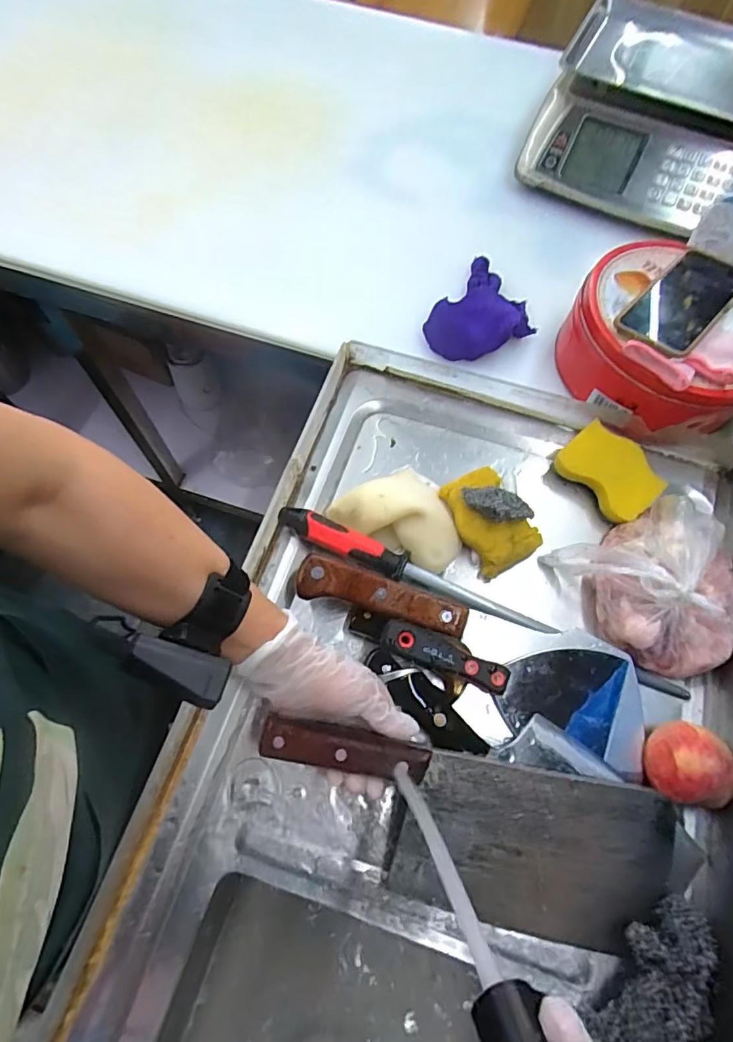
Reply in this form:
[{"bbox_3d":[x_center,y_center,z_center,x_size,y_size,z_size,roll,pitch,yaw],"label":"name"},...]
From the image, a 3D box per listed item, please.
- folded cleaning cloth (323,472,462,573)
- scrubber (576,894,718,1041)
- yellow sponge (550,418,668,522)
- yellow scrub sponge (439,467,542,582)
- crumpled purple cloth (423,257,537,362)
[{"bbox_3d":[0.039,-0.013,0.543,0.135,0.034,0.097,23,67,8],"label":"folded cleaning cloth"},{"bbox_3d":[0.223,0.343,0.383,0.065,0.025,0.115,36,70,13],"label":"scrubber"},{"bbox_3d":[0.264,-0.055,0.558,0.068,0.034,0.105,-39,73,-17],"label":"yellow sponge"},{"bbox_3d":[0.130,-0.002,0.545,0.070,0.041,0.108,-24,69,-12],"label":"yellow scrub sponge"},{"bbox_3d":[0.137,-0.265,0.640,0.146,0.041,0.127,-37,73,-17],"label":"crumpled purple cloth"}]

